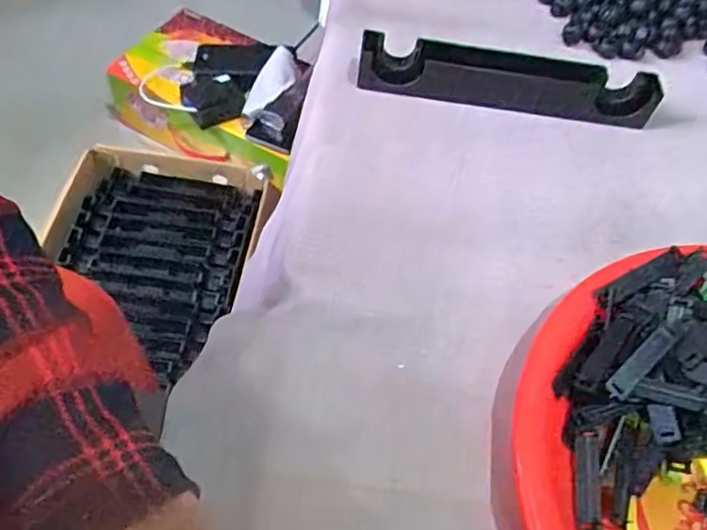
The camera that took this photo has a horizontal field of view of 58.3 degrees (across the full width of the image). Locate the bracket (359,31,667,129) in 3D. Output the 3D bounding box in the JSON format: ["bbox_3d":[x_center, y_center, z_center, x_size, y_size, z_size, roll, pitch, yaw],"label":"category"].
[{"bbox_3d":[0.102,-0.122,0.422,0.194,0.033,0.024,9,56,-2],"label":"bracket"}]

